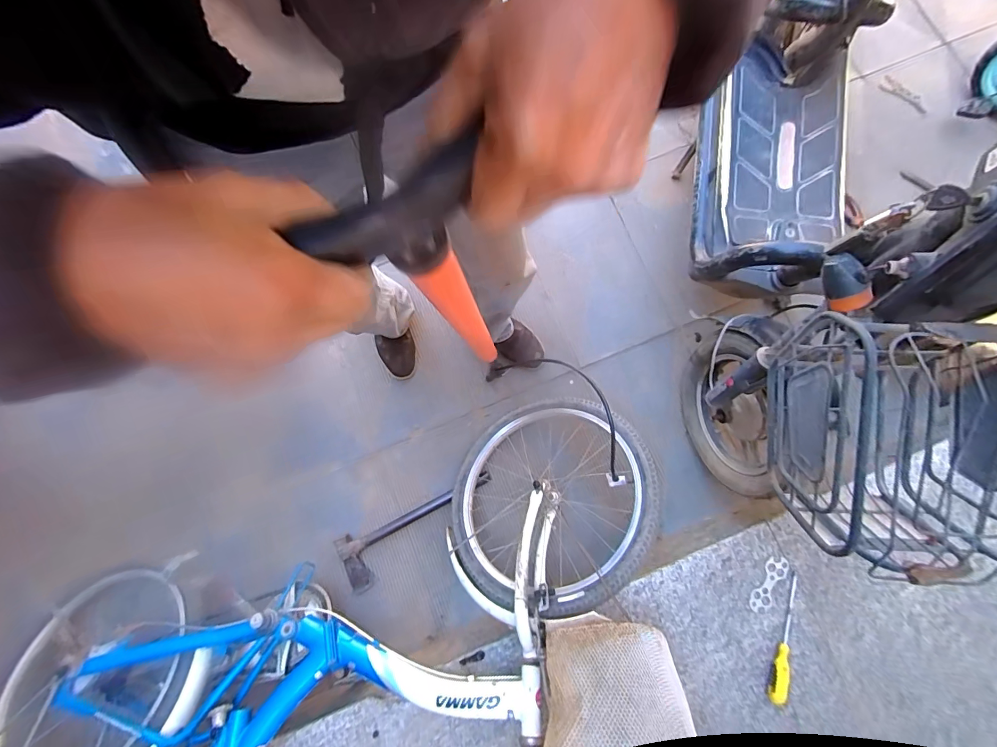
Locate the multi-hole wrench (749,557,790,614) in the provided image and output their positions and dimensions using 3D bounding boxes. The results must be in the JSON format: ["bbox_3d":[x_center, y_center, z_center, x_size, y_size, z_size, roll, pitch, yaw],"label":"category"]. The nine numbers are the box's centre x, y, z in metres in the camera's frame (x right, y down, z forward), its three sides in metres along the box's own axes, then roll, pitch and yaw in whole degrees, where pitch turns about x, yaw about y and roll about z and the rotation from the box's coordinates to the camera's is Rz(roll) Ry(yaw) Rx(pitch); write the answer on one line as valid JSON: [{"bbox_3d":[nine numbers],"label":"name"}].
[{"bbox_3d":[0.545,0.426,0.854,0.039,0.006,0.119,33,80,7],"label":"multi-hole wrench"}]

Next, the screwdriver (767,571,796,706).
[{"bbox_3d":[0.560,0.512,0.817,0.025,0.028,0.232,20,78,4],"label":"screwdriver"}]

